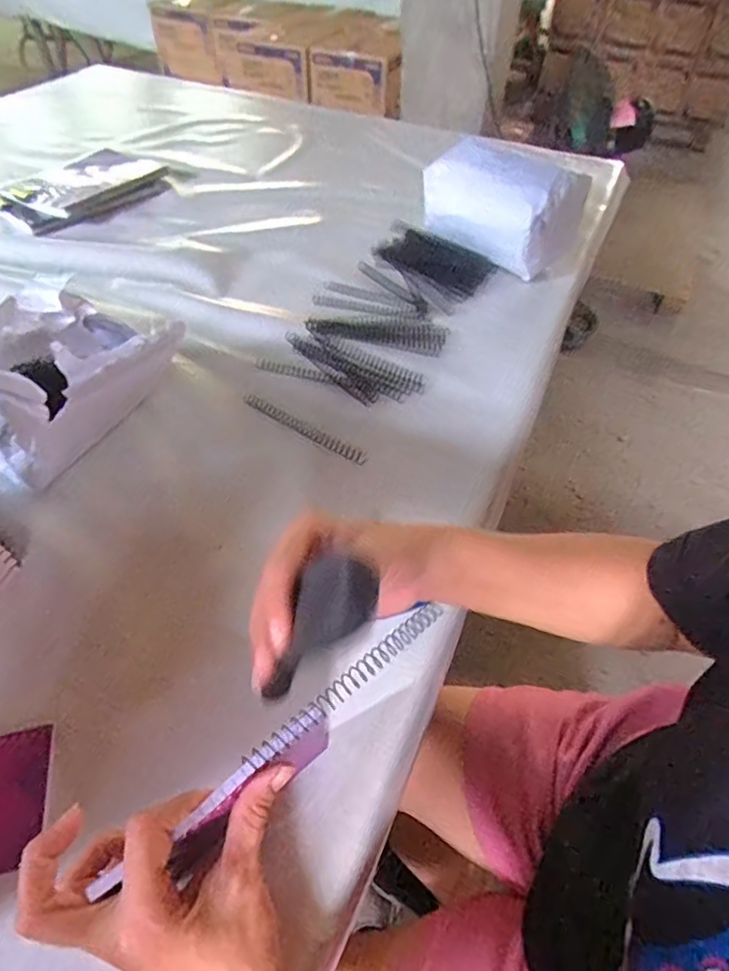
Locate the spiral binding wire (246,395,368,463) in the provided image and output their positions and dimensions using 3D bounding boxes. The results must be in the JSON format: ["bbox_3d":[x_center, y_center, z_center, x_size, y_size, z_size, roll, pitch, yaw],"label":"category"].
[{"bbox_3d":[-0.063,-0.058,0.557,0.149,0.008,0.015,28,53,19],"label":"spiral binding wire"}]

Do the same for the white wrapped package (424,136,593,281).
[{"bbox_3d":[0.186,-0.391,0.769,0.207,0.137,0.134,35,56,24],"label":"white wrapped package"}]

